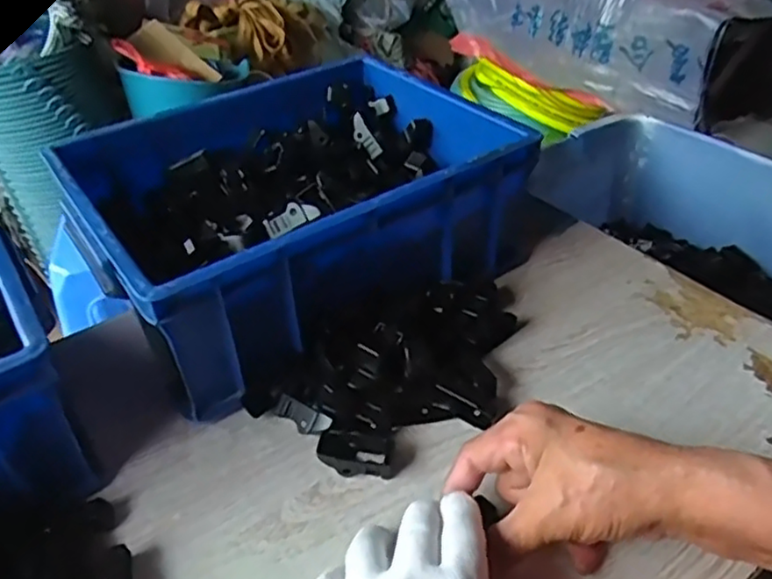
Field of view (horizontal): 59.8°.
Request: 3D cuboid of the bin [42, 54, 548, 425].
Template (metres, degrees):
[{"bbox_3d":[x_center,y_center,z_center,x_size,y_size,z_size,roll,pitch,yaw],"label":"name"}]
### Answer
[{"bbox_3d":[-0.080,-0.077,0.578,0.324,0.107,0.257,-26,43,-27],"label":"bin"}]

